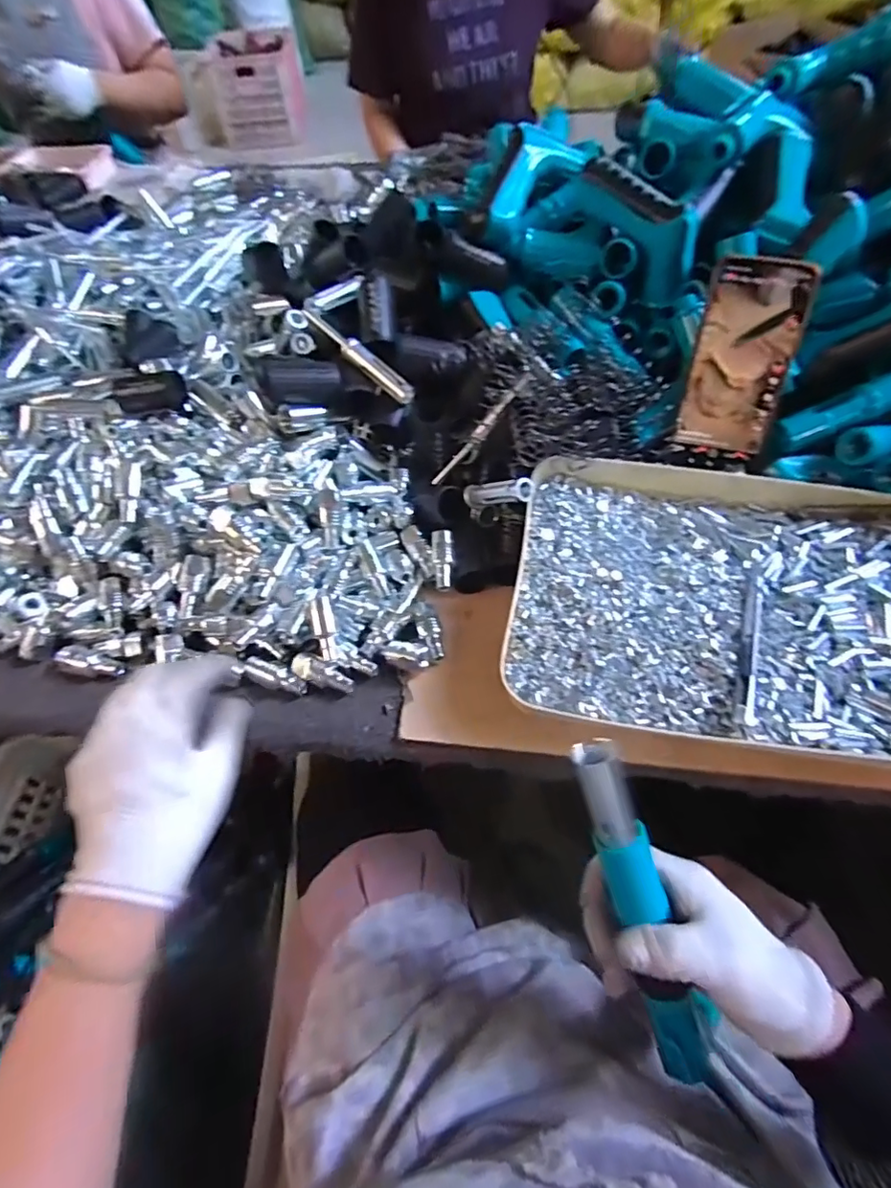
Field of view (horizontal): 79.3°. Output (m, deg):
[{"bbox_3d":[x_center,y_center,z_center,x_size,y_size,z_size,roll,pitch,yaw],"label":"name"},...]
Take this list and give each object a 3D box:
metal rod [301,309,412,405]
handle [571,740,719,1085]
[{"bbox_3d":[-0.079,-0.217,0.489,0.124,0.014,0.018,41,66,4],"label":"metal rod"},{"bbox_3d":[0.120,0.189,0.319,0.035,0.232,0.023,-22,13,-11],"label":"handle"}]

